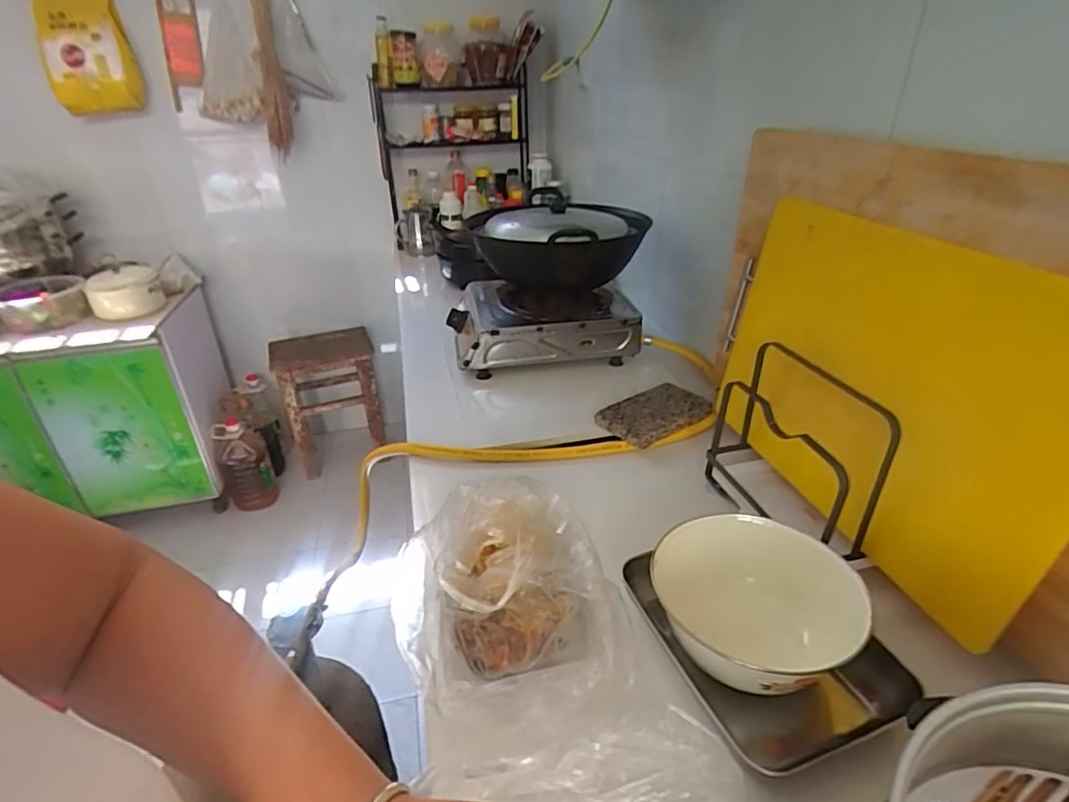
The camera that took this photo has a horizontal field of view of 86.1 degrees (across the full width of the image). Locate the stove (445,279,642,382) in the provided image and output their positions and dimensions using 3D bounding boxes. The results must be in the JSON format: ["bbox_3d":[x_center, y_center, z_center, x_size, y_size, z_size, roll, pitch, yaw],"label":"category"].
[{"bbox_3d":[0.012,-0.184,1.226,0.375,0.111,0.291,-4,30,-5],"label":"stove"}]

